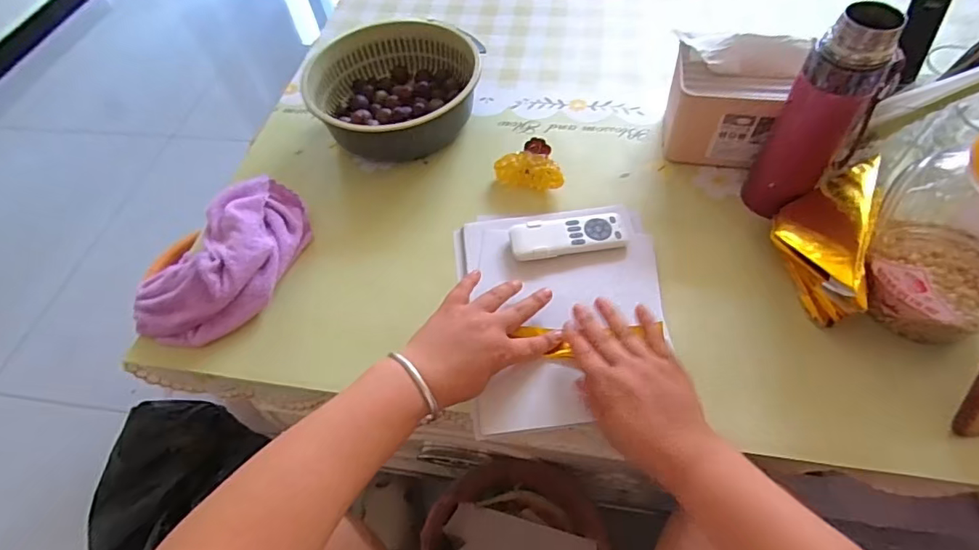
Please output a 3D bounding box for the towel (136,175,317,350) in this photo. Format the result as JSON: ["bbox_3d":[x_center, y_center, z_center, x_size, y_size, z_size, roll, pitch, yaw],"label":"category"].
[{"bbox_3d":[-0.284,-0.019,0.561,0.127,0.054,0.213,31,64,22],"label":"towel"}]

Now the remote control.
[{"bbox_3d":[0.086,-0.043,0.567,0.123,0.011,0.051,-6,56,0],"label":"remote control"}]

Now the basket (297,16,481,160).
[{"bbox_3d":[-0.128,-0.256,0.701,0.230,0.076,0.207,6,57,8],"label":"basket"}]

